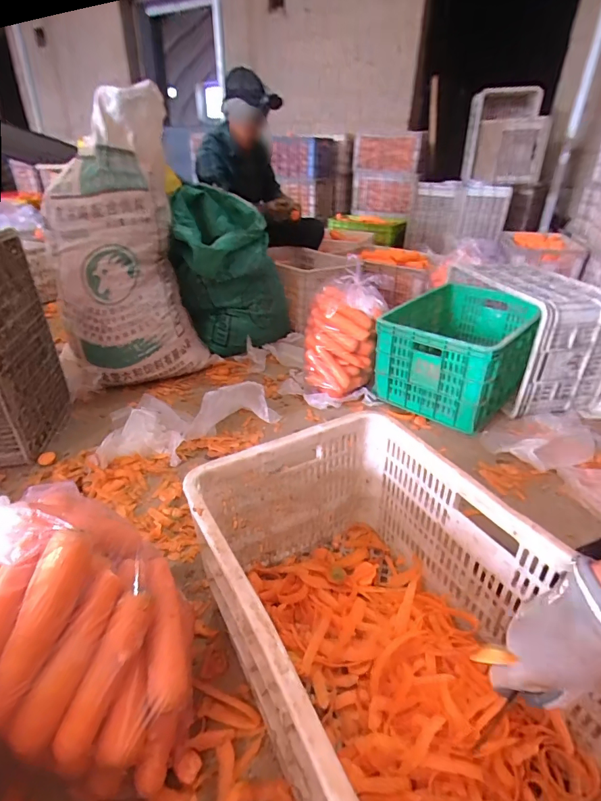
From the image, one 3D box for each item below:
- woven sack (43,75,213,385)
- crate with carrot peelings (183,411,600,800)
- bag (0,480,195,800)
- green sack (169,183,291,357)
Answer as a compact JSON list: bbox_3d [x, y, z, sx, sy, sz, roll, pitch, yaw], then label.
[{"bbox_3d":[-0.527,-0.443,1.244,0.402,0.741,0.228,-12,33,-22],"label":"woven sack"},{"bbox_3d":[0.104,0.290,0.543,0.347,0.280,0.514,-15,34,-25],"label":"crate with carrot peelings"},{"bbox_3d":[-0.300,0.271,0.529,0.335,0.250,0.236,13,32,20],"label":"bag"},{"bbox_3d":[-0.241,-0.463,1.524,0.398,0.493,0.350,-3,31,-7],"label":"green sack"}]

